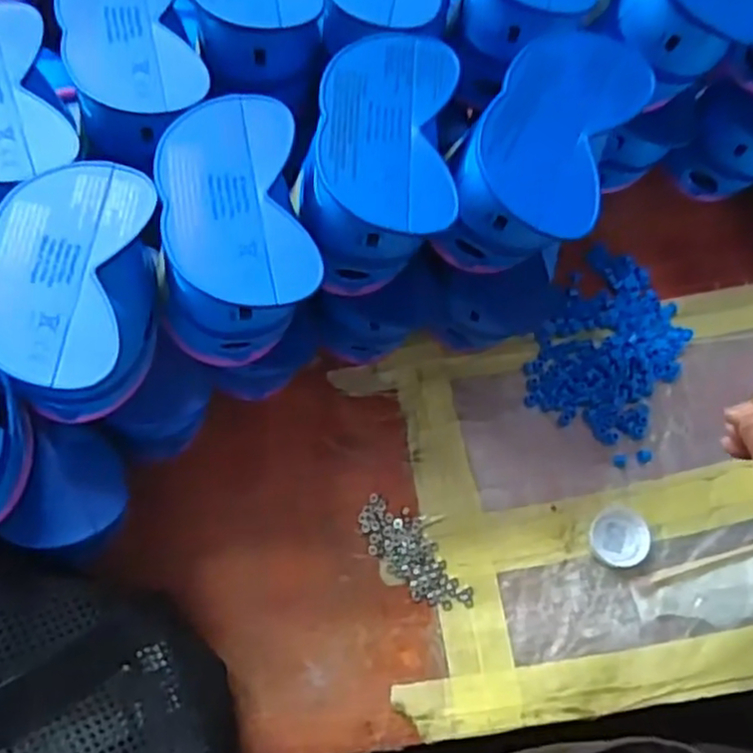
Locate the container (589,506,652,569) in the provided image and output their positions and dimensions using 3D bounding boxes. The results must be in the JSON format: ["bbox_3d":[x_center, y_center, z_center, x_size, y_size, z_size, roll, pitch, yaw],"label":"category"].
[{"bbox_3d":[0.130,0.086,0.378,0.029,0.011,0.031,18,72,8],"label":"container"}]

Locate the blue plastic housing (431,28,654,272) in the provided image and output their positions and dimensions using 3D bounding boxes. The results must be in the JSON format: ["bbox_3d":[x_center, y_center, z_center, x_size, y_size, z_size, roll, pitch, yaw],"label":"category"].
[{"bbox_3d":[0.077,-0.096,0.329,0.069,0.076,0.099,30,74,12],"label":"blue plastic housing"}]

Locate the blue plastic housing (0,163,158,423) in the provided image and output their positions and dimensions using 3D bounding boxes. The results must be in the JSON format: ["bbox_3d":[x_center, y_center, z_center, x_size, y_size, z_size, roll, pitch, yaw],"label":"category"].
[{"bbox_3d":[-0.123,-0.032,0.307,0.057,0.076,0.097,6,70,4],"label":"blue plastic housing"}]

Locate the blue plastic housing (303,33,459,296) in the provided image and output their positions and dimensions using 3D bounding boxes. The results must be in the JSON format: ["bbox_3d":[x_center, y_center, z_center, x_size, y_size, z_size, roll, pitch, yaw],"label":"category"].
[{"bbox_3d":[0.003,-0.093,0.329,0.067,0.075,0.100,5,70,4],"label":"blue plastic housing"}]

